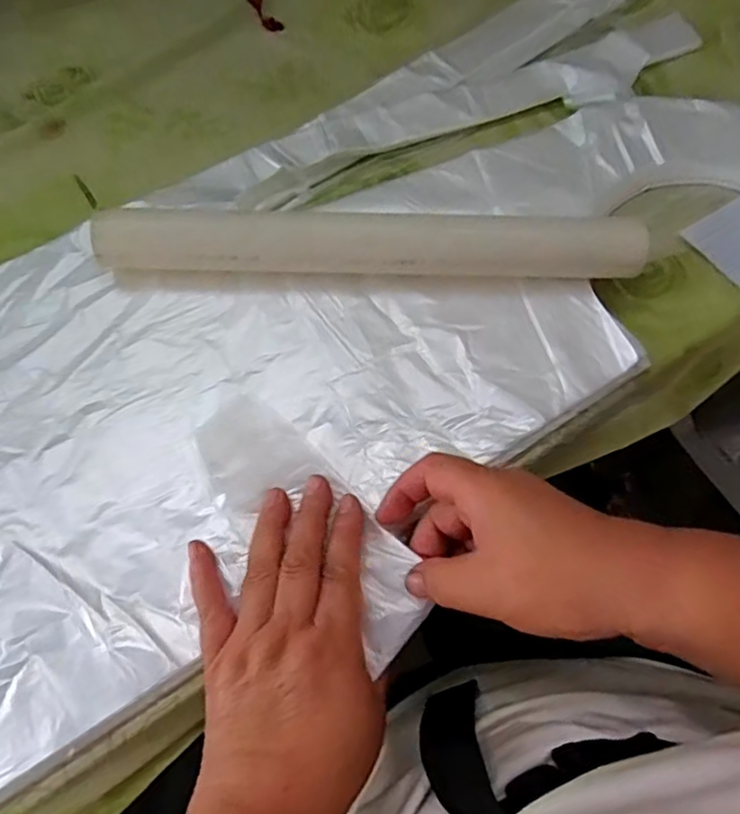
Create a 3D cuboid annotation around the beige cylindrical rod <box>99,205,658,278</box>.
[{"bbox_3d":[-0.001,-0.108,0.400,0.349,0.045,0.034,1,67,1],"label":"beige cylindrical rod"}]

